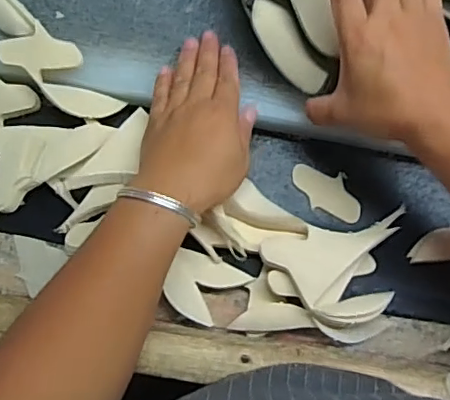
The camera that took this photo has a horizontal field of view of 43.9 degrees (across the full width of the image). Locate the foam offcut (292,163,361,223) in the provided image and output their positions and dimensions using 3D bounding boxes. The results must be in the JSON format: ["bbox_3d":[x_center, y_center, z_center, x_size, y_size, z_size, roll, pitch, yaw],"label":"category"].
[{"bbox_3d":[0.093,-0.008,0.510,0.067,0.004,0.040,20,76,6],"label":"foam offcut"}]

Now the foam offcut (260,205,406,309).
[{"bbox_3d":[0.093,0.028,0.466,0.118,0.021,0.062,-40,78,-9],"label":"foam offcut"}]

